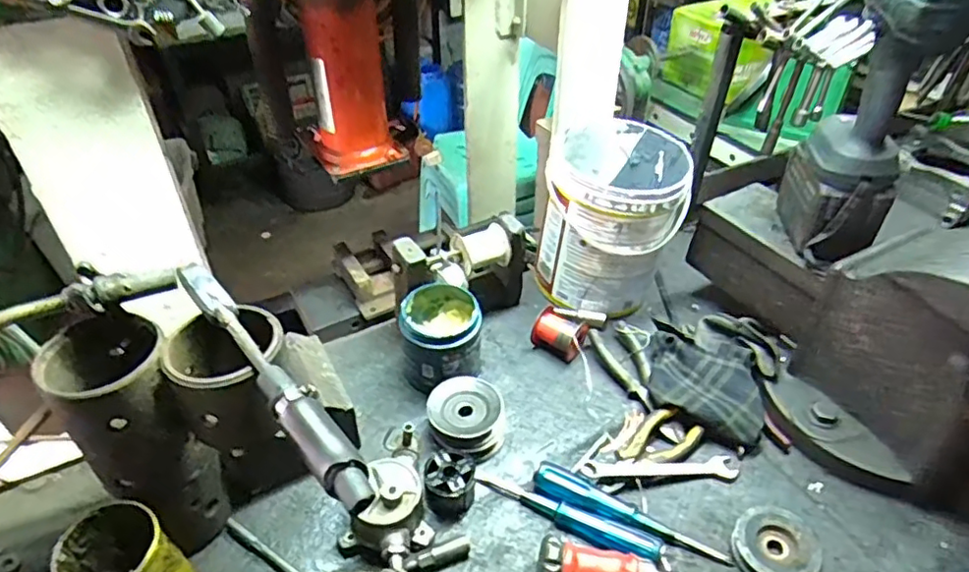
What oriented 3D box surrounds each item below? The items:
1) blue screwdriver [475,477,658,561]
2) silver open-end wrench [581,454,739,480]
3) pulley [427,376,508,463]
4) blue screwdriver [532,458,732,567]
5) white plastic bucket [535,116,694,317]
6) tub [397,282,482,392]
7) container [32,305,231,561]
[{"bbox_3d":[0.078,0.224,0.603,0.181,0.019,0.029,17,43,19],"label":"blue screwdriver"},{"bbox_3d":[0.183,0.189,0.645,0.164,0.009,0.025,2,50,-9],"label":"silver open-end wrench"},{"bbox_3d":[-0.021,0.145,0.675,0.080,0.046,0.085,0,40,0],"label":"pulley"},{"bbox_3d":[0.140,0.220,0.600,0.190,0.029,0.028,17,43,19],"label":"blue screwdriver"},{"bbox_3d":[0.171,-0.089,0.824,0.171,0.190,0.175,0,40,0],"label":"white plastic bucket"},{"bbox_3d":[-0.051,0.067,0.727,0.087,0.104,0.088,0,40,0],"label":"tub"},{"bbox_3d":[-0.290,0.139,0.538,0.095,0.225,0.081,26,47,28],"label":"container"}]

